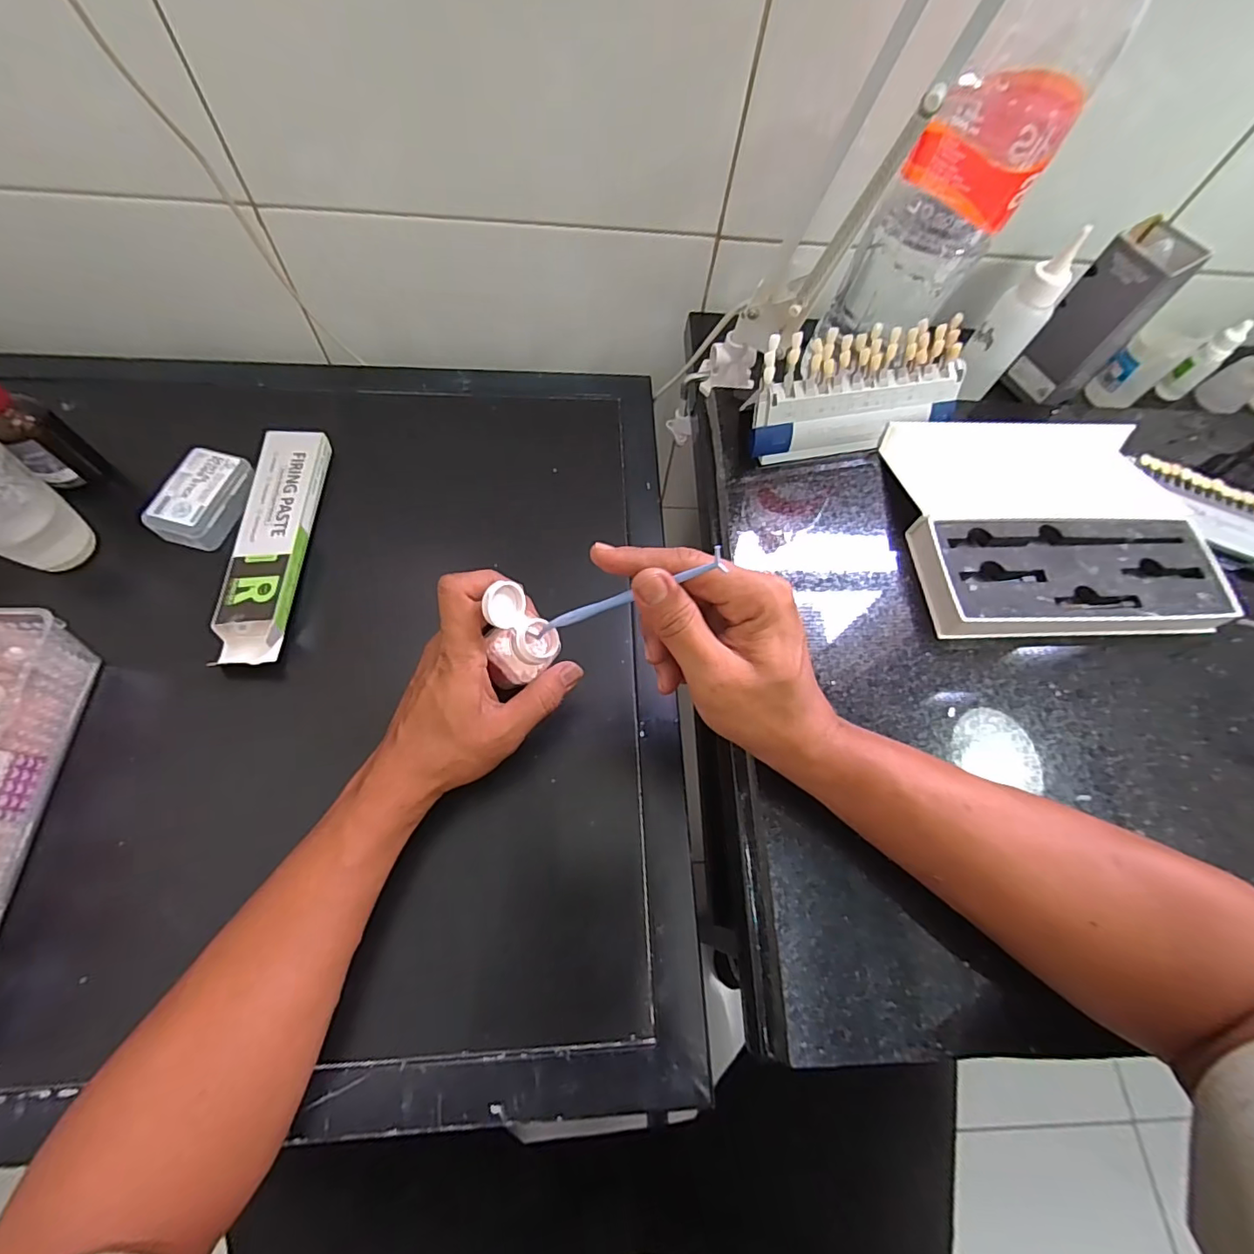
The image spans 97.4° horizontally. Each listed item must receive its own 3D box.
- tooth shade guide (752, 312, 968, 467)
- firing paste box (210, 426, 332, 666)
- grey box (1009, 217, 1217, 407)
[{"bbox_3d":[0.183,-0.181,0.428,0.170,0.083,0.045,-12,68,-8],"label":"tooth shade guide"},{"bbox_3d":[-0.285,-0.072,0.445,0.050,0.022,0.210,2,66,-5],"label":"firing paste box"},{"bbox_3d":[0.407,-0.264,0.477,0.071,0.132,0.056,-30,72,-17],"label":"grey box"}]

